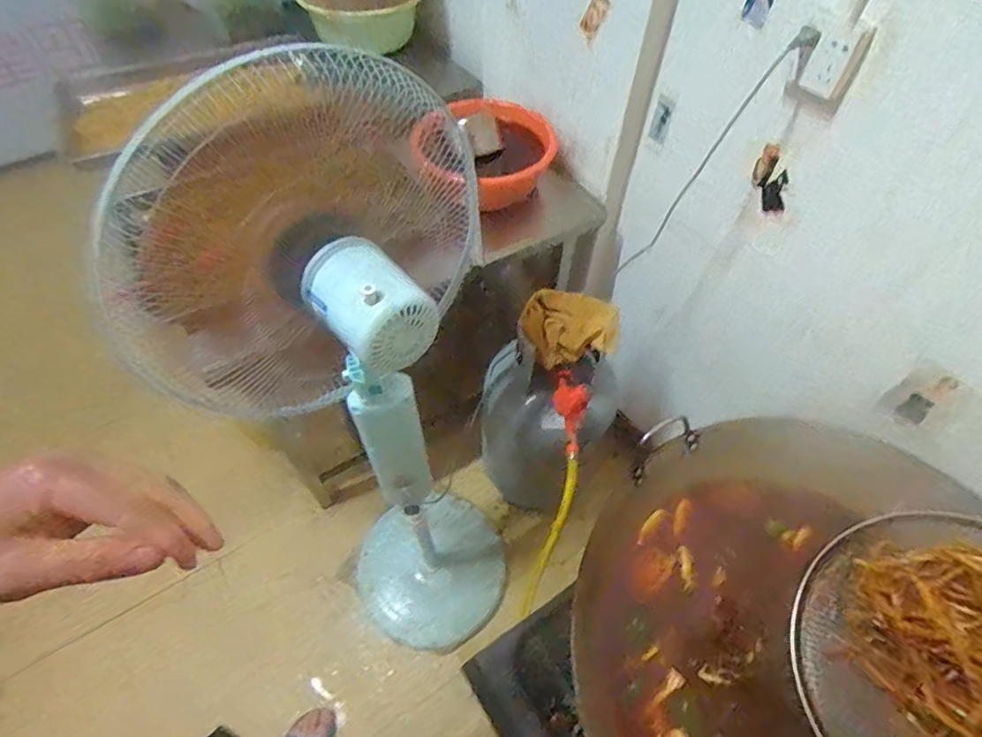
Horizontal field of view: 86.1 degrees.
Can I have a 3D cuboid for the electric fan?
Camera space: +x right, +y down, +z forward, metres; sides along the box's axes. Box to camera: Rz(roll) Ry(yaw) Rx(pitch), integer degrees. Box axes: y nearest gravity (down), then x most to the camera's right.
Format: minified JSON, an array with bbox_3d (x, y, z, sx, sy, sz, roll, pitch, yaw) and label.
[{"bbox_3d":[-0.182,0.147,0.935,0.370,1.203,0.380,-37,62,-24],"label":"electric fan"}]

